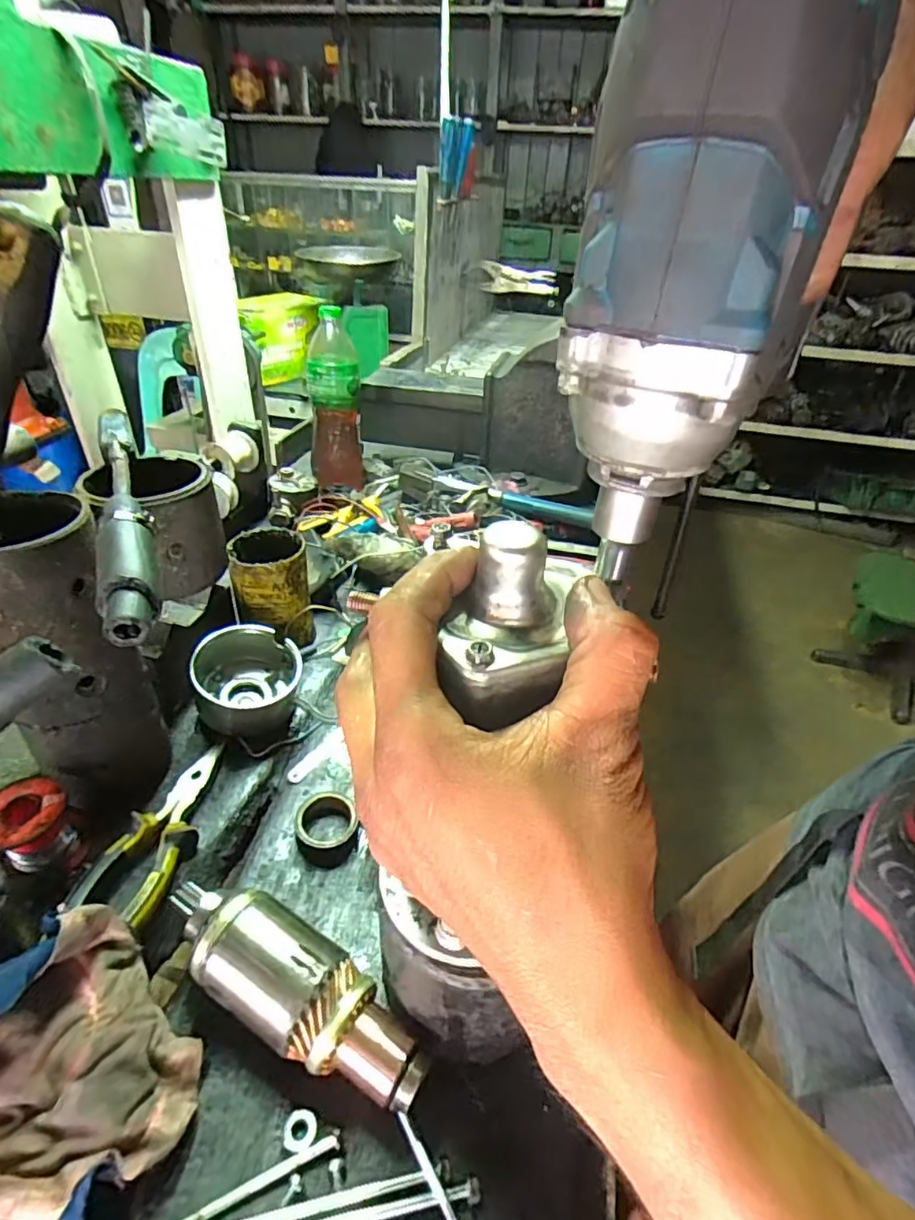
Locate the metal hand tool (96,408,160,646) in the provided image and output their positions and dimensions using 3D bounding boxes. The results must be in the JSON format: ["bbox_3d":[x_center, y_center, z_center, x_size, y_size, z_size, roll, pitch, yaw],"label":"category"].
[{"bbox_3d":[-0.210,-0.069,0.364,0.028,0.041,0.253,-13,39,-21],"label":"metal hand tool"}]

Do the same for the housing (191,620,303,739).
[{"bbox_3d":[-0.189,0.065,0.520,0.099,0.074,0.087,-13,39,-21],"label":"housing"}]

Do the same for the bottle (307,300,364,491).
[{"bbox_3d":[-0.187,-0.310,0.874,0.083,0.241,0.078,-6,37,-13],"label":"bottle"}]

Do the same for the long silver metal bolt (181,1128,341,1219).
[{"bbox_3d":[-0.099,0.288,0.291,0.080,0.006,0.007,-16,38,-22],"label":"long silver metal bolt"}]

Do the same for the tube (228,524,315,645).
[{"bbox_3d":[-0.189,-0.027,0.595,0.070,0.099,0.076,-4,37,-10],"label":"tube"}]

